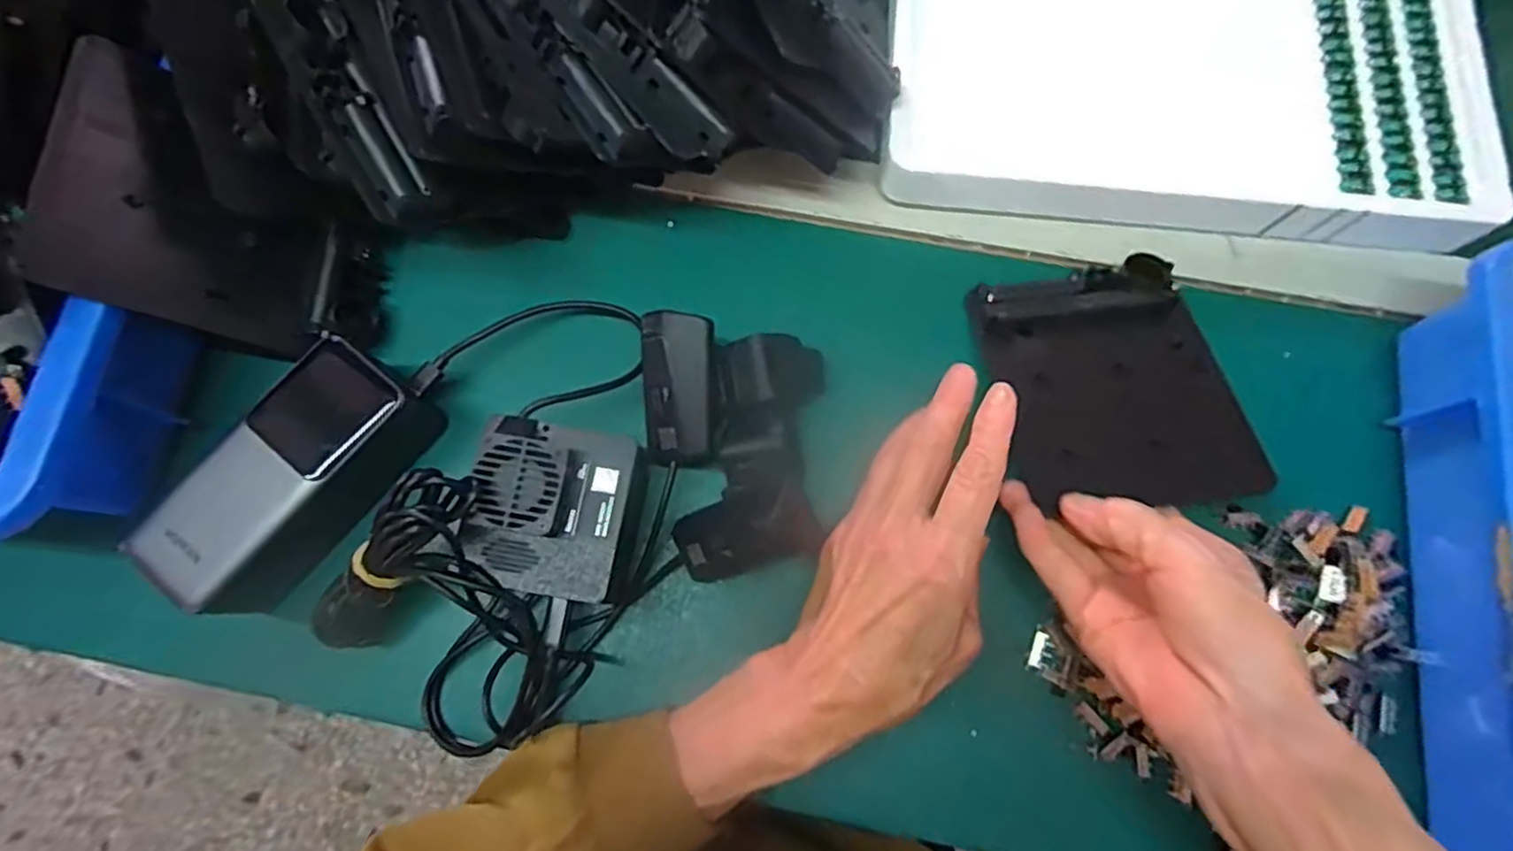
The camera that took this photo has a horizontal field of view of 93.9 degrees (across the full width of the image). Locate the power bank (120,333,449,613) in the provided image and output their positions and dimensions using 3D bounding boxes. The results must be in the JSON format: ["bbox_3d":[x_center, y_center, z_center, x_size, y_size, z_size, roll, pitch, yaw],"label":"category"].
[{"bbox_3d":[-0.215,0.025,0.333,0.050,0.050,0.123,34,78,9],"label":"power bank"}]

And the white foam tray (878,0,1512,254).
[{"bbox_3d":[0.243,-0.247,0.408,0.318,0.037,0.286,7,75,3],"label":"white foam tray"}]

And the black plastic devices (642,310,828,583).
[{"bbox_3d":[-0.010,0.005,0.341,0.086,0.050,0.109,0,75,1],"label":"black plastic devices"}]

